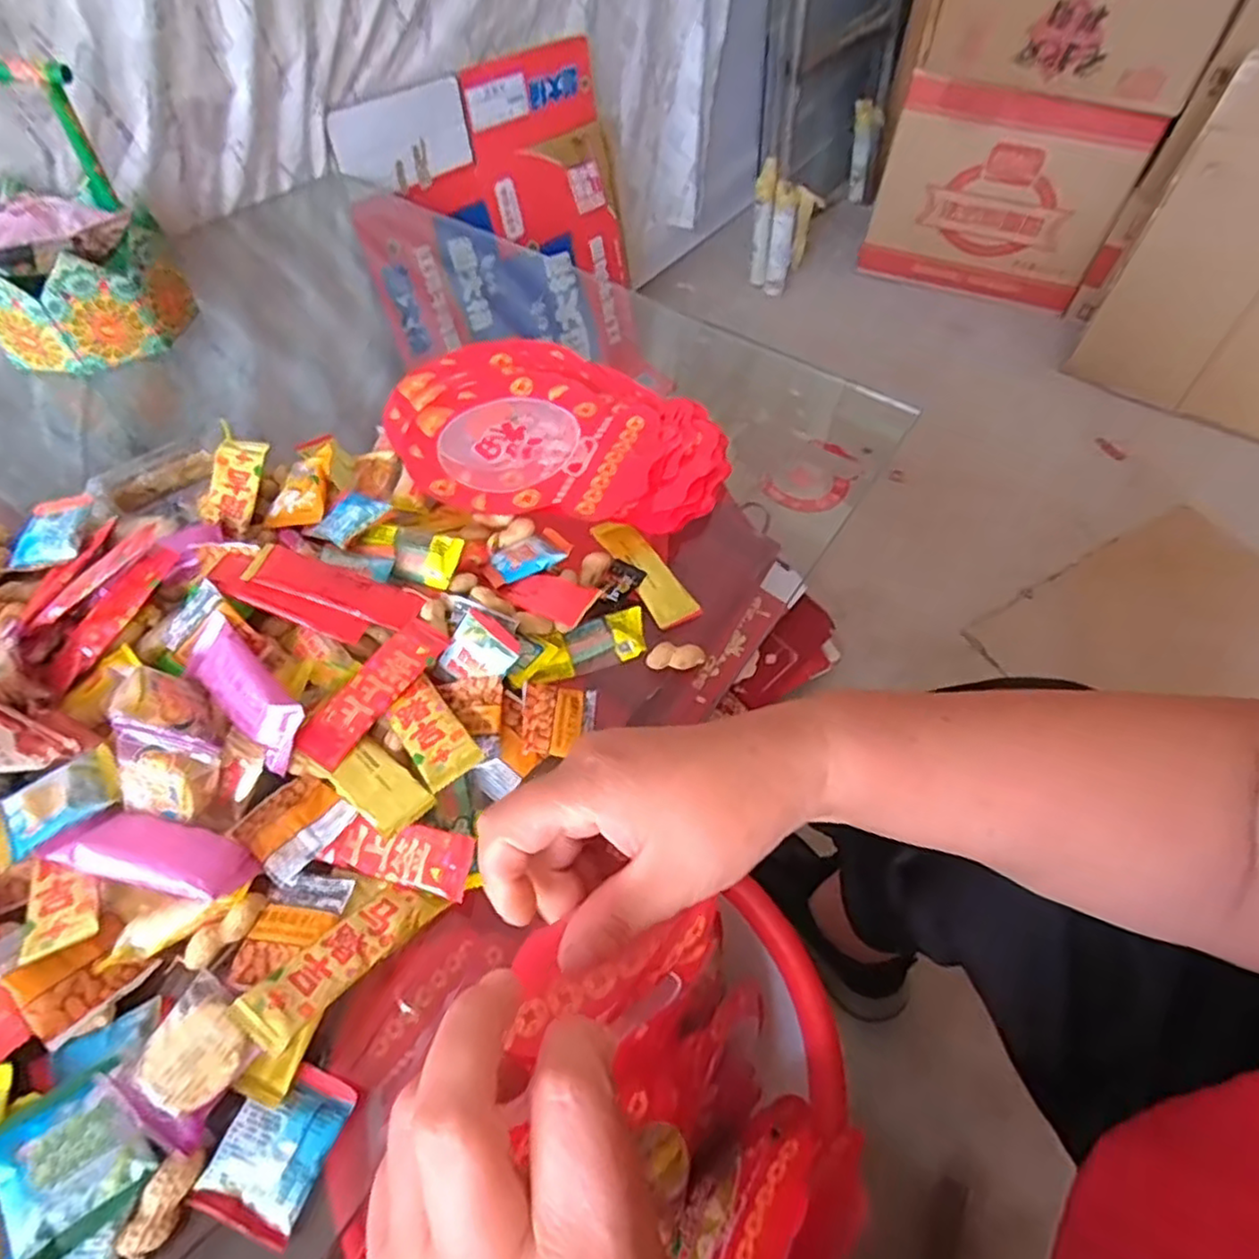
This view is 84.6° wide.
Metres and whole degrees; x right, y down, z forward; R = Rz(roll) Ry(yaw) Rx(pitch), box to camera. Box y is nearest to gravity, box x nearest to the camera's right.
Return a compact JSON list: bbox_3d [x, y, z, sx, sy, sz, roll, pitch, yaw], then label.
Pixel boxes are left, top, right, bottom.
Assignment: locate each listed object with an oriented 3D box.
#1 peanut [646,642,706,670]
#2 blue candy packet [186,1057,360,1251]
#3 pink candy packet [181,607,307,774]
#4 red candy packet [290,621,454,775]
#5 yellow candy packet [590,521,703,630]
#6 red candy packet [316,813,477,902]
[{"bbox_3d":[0.031,0.018,0.463,0.039,0.012,0.015,-2,55,-3],"label":"peanut"},{"bbox_3d":[-0.154,0.225,0.303,0.045,0.009,0.058,17,56,10],"label":"blue candy packet"},{"bbox_3d":[-0.224,0.036,0.401,0.096,0.017,0.043,38,98,21],"label":"pink candy packet"},{"bbox_3d":[-0.151,0.035,0.414,0.032,0.007,0.106,27,59,17],"label":"red candy packet"},{"bbox_3d":[0.010,-0.045,0.509,0.030,0.017,0.105,-28,60,-19],"label":"yellow candy packet"},{"bbox_3d":[-0.124,0.120,0.373,0.082,0.005,0.031,9,76,12],"label":"red candy packet"}]

